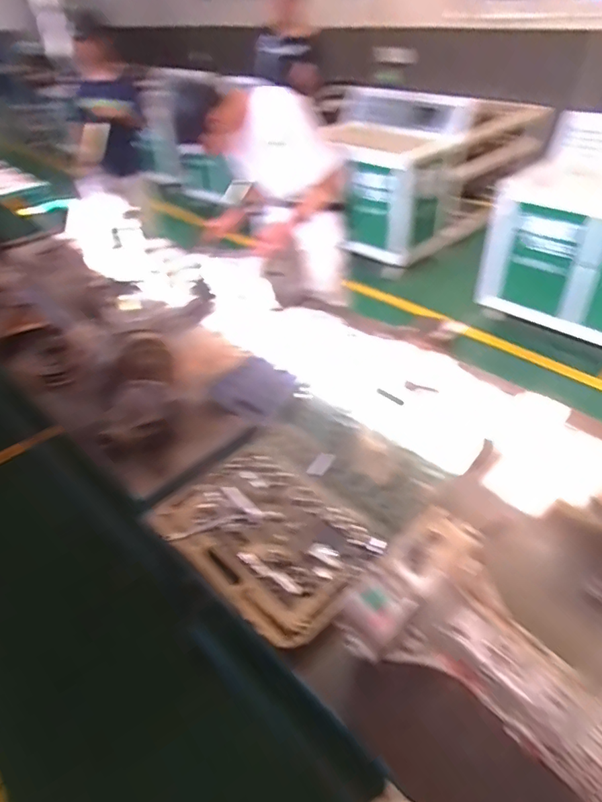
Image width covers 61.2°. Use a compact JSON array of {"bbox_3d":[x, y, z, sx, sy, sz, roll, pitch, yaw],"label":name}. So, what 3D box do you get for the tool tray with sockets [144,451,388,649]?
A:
[{"bbox_3d":[-0.080,0.285,1.111,0.459,0.043,0.309,28,49,34],"label":"tool tray with sockets"}]

